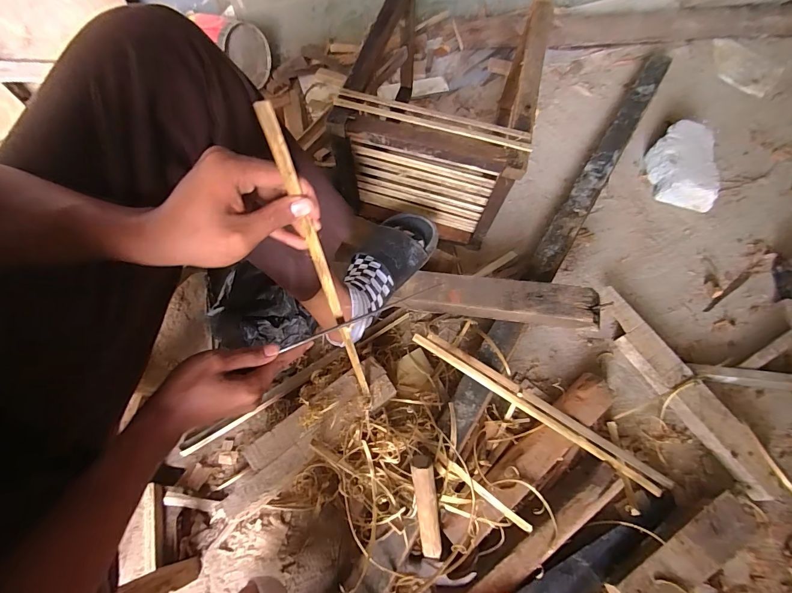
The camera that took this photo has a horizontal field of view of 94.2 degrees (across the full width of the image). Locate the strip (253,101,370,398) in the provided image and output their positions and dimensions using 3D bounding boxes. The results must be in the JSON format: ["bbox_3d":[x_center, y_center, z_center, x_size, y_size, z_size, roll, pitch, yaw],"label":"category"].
[{"bbox_3d":[-0.068,0.015,0.415,0.012,0.458,0.013,-13,53,-4],"label":"strip"}]

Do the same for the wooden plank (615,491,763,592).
[{"bbox_3d":[0.431,0.382,0.533,0.239,0.020,0.067,-28,69,-12],"label":"wooden plank"}]

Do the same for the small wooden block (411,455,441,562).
[{"bbox_3d":[0.043,0.298,0.512,0.029,0.021,0.176,-8,110,-2],"label":"small wooden block"}]

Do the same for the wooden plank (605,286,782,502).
[{"bbox_3d":[0.505,0.156,0.662,0.069,0.040,0.382,-29,69,-11],"label":"wooden plank"}]

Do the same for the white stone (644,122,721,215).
[{"bbox_3d":[0.668,-0.308,0.863,0.123,0.068,0.211,6,67,4],"label":"white stone"}]

